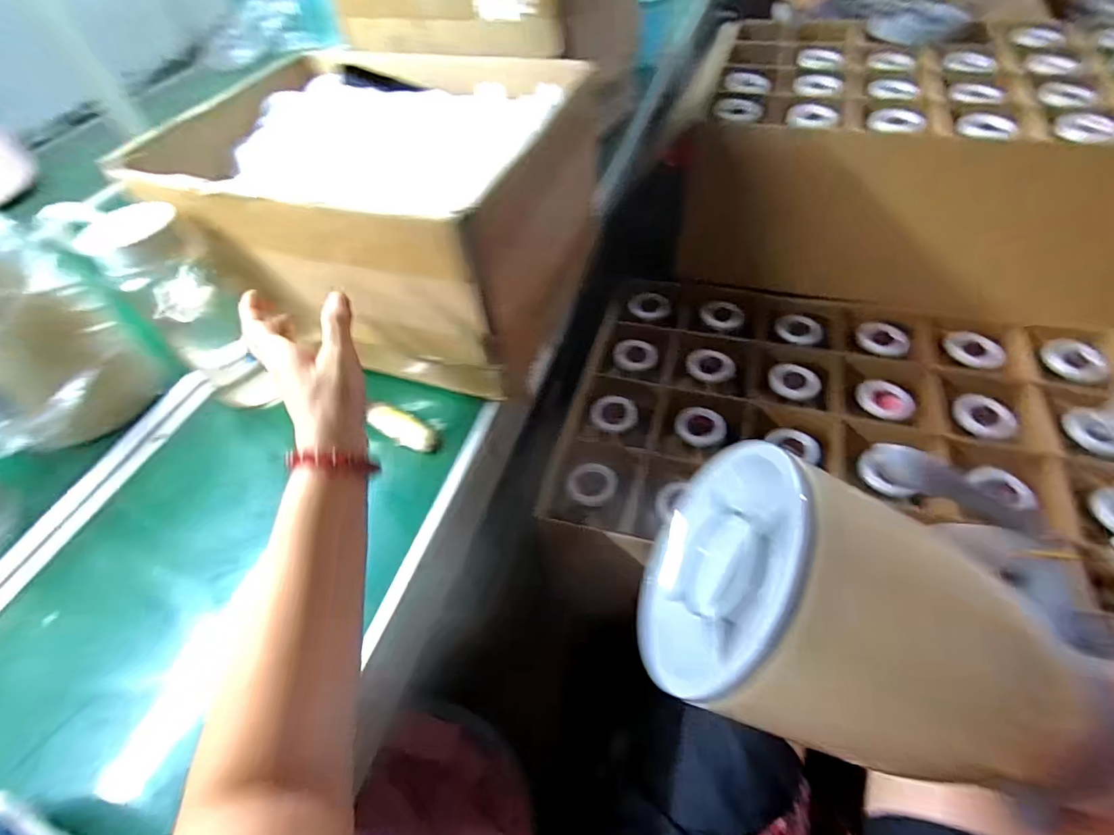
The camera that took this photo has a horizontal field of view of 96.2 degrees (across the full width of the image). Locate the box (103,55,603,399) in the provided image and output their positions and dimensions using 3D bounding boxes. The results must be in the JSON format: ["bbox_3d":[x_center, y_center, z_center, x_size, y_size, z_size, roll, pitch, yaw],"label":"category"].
[{"bbox_3d":[-0.153,-0.223,0.516,0.317,0.160,0.298,17,57,17],"label":"box"}]

